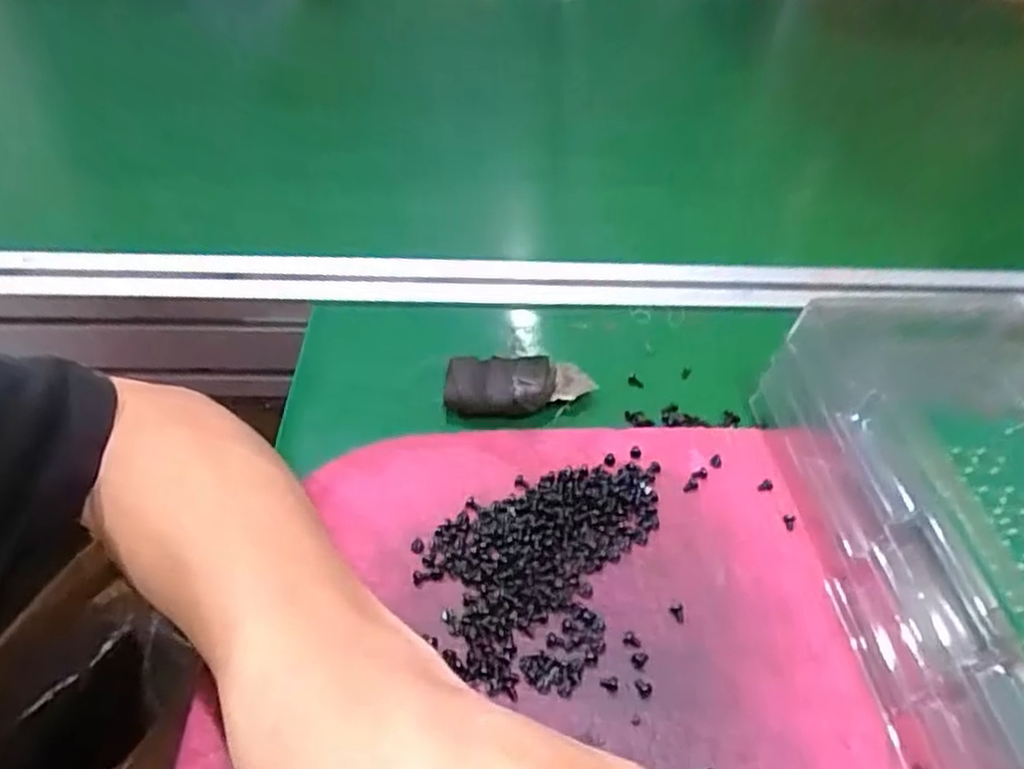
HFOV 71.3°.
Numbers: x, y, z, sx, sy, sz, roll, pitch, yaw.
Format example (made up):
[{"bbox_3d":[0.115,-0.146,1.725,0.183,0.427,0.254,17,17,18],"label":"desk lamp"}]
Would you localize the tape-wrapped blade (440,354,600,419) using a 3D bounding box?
[{"bbox_3d":[0.004,-0.001,0.347,0.070,0.014,0.028,1,46,-3],"label":"tape-wrapped blade"}]

